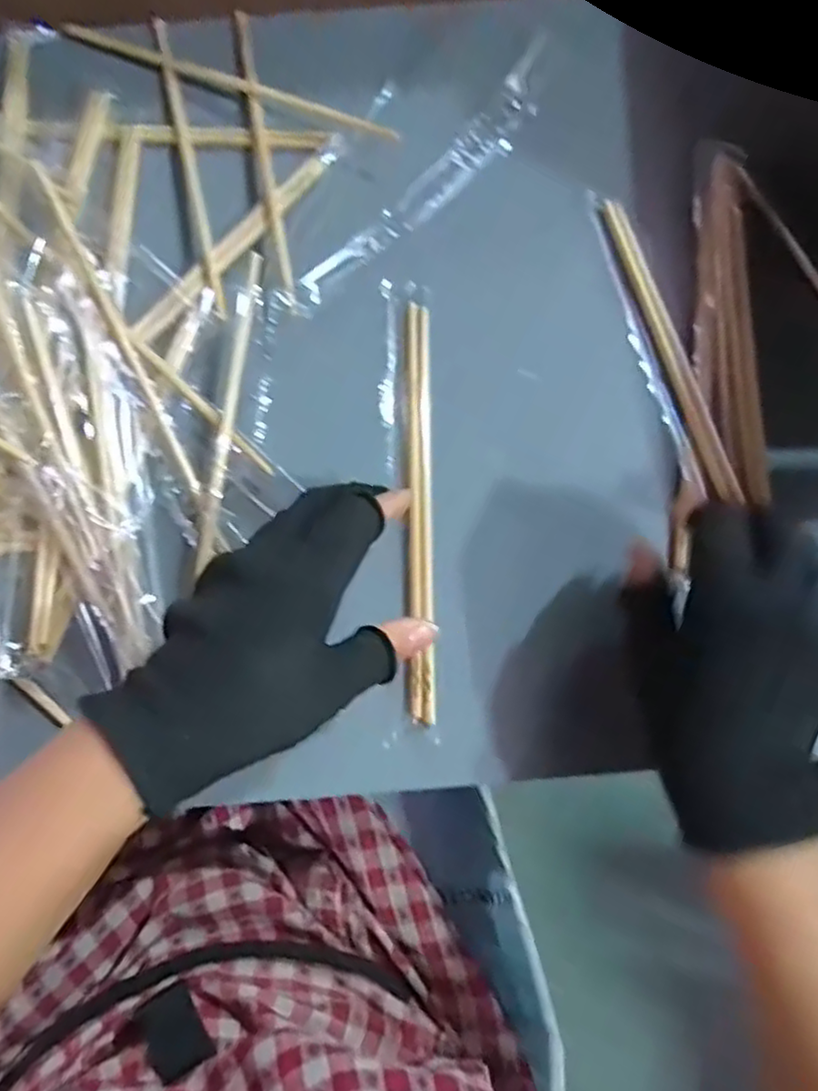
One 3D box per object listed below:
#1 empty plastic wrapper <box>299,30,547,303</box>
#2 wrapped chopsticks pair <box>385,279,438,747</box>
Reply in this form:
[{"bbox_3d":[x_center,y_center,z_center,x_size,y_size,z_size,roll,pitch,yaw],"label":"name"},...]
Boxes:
[{"bbox_3d":[0.022,-0.231,0.425,0.033,0.013,0.237,38,81,8],"label":"empty plastic wrapper"},{"bbox_3d":[0.001,-0.025,0.384,0.026,0.009,0.259,-1,78,-1],"label":"wrapped chopsticks pair"}]

